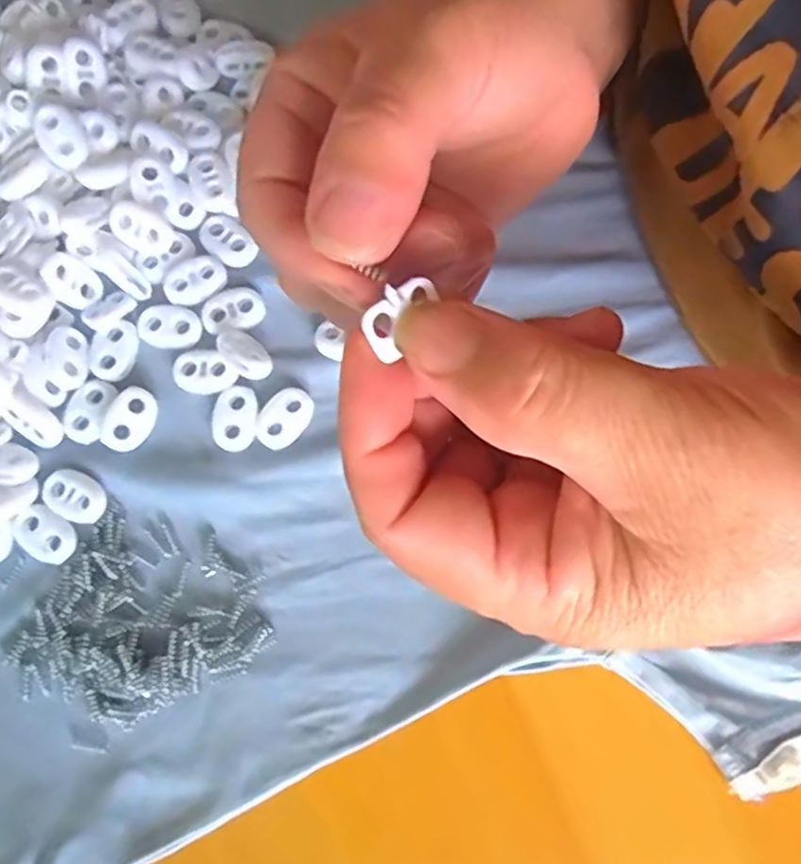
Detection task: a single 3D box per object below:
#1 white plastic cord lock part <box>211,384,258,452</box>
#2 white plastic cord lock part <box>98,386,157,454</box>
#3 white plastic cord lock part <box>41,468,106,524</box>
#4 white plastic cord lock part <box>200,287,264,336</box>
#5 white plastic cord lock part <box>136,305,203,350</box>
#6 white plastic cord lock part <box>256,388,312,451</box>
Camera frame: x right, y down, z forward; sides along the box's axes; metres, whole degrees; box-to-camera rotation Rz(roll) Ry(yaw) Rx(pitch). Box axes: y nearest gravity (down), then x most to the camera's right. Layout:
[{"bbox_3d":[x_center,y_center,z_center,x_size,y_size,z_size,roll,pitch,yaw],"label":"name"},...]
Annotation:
[{"bbox_3d":[-0.057,-0.005,0.237,0.015,0.004,0.023,8,79,1],"label":"white plastic cord lock part"},{"bbox_3d":[-0.093,-0.004,0.237,0.014,0.005,0.022,20,79,3],"label":"white plastic cord lock part"},{"bbox_3d":[-0.109,0.021,0.231,0.021,0.004,0.015,29,80,5],"label":"white plastic cord lock part"},{"bbox_3d":[-0.060,-0.043,0.246,0.023,0.004,0.014,-18,80,-4],"label":"white plastic cord lock part"},{"bbox_3d":[-0.082,-0.037,0.245,0.022,0.004,0.014,9,79,1],"label":"white plastic cord lock part"},{"bbox_3d":[-0.040,-0.005,0.237,0.015,0.004,0.022,38,81,6],"label":"white plastic cord lock part"}]

